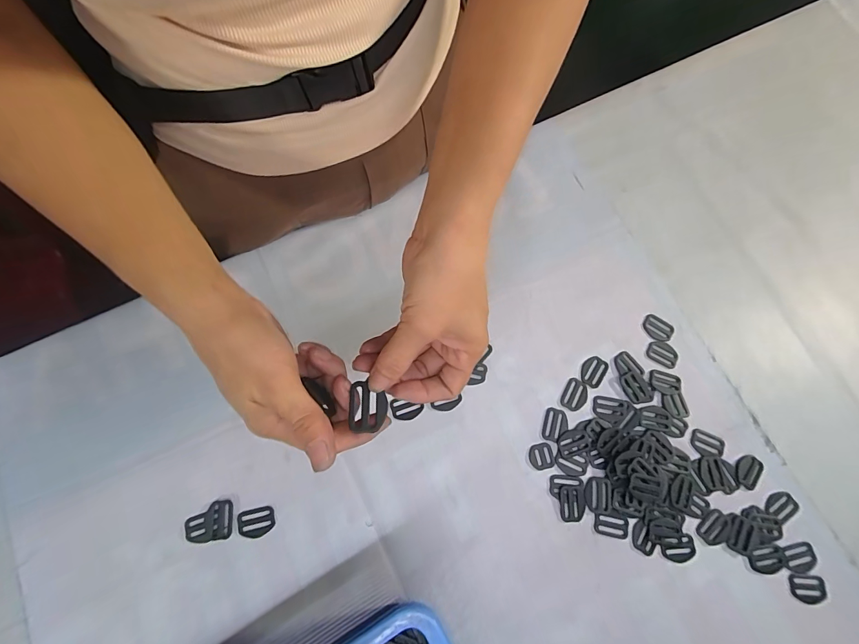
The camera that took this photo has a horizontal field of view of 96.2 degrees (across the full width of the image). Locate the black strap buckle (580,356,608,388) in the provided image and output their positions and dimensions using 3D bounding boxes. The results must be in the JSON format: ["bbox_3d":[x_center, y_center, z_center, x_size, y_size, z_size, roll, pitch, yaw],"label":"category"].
[{"bbox_3d":[0.173,0.053,0.406,0.025,0.004,0.033,29,75,6],"label":"black strap buckle"}]

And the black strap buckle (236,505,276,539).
[{"bbox_3d":[-0.159,0.184,0.353,0.033,0.004,0.025,-16,75,-6],"label":"black strap buckle"}]

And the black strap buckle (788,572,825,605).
[{"bbox_3d":[0.348,0.247,0.355,0.031,0.005,0.024,10,74,1],"label":"black strap buckle"}]

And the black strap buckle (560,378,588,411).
[{"bbox_3d":[0.150,0.076,0.399,0.025,0.004,0.033,30,75,7],"label":"black strap buckle"}]

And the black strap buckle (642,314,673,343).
[{"bbox_3d":[0.251,0.007,0.424,0.032,0.004,0.026,40,77,9],"label":"black strap buckle"}]

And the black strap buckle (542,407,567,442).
[{"bbox_3d":[0.127,0.104,0.389,0.022,0.004,0.033,19,74,4],"label":"black strap buckle"}]

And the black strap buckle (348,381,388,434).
[{"bbox_3d":[-0.039,0.053,0.244,0.023,0.005,0.030,4,74,-1],"label":"black strap buckle"}]

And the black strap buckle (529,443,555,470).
[{"bbox_3d":[0.111,0.133,0.380,0.024,0.004,0.023,-12,75,-5],"label":"black strap buckle"}]

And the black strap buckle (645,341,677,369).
[{"bbox_3d":[0.252,0.035,0.415,0.032,0.004,0.025,24,75,5],"label":"black strap buckle"}]

